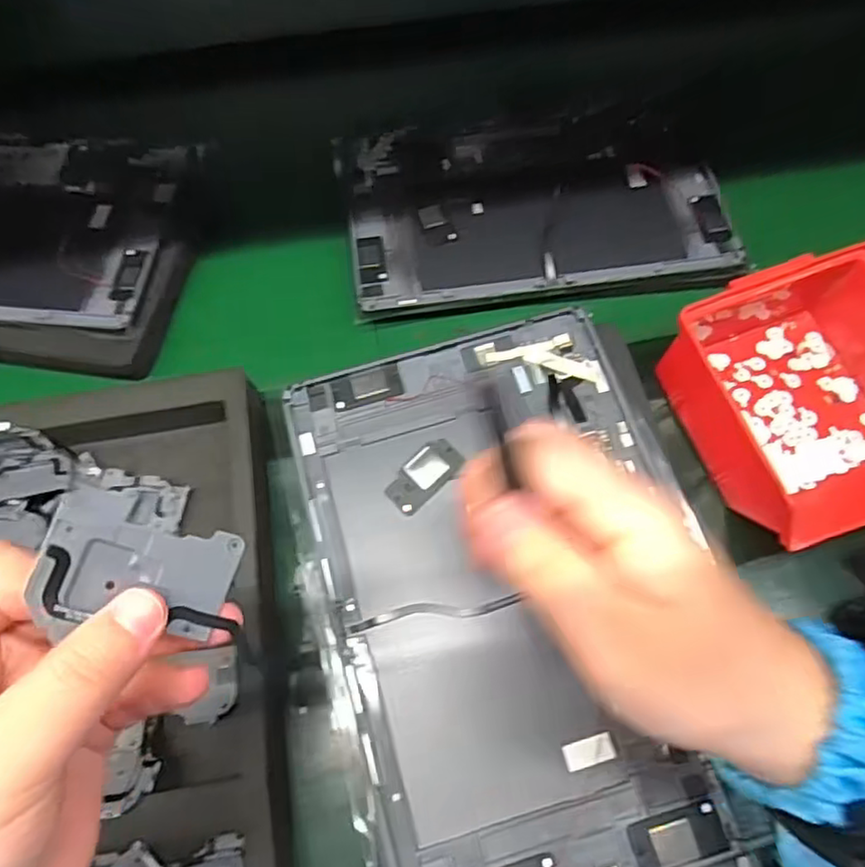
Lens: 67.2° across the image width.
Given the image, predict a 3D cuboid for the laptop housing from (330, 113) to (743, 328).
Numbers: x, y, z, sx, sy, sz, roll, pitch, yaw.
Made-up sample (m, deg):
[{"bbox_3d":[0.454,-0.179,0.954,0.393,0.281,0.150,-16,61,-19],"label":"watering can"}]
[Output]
[{"bbox_3d":[0.068,-0.163,0.447,0.251,0.010,0.155,-8,68,-1],"label":"laptop housing"}]

